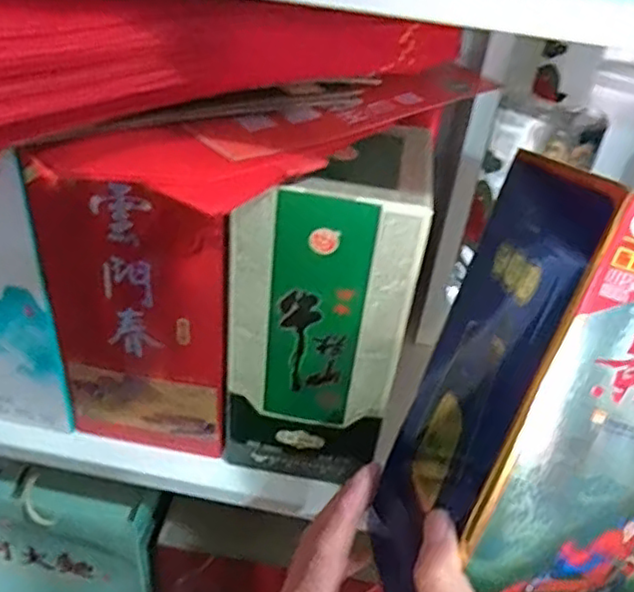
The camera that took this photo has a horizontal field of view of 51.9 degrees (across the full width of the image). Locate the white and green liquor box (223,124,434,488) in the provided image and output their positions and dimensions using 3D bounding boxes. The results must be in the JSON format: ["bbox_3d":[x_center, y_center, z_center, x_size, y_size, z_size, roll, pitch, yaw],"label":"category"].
[{"bbox_3d":[0.002,0.011,0.493,0.125,0.256,0.106,8,37,1],"label":"white and green liquor box"}]

